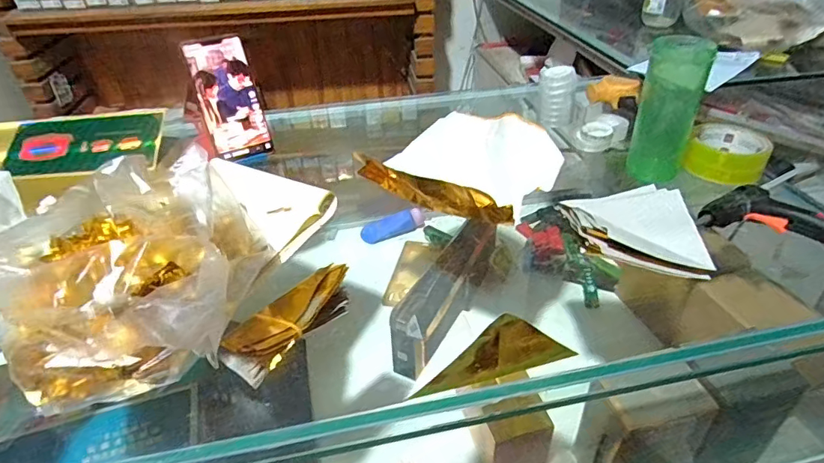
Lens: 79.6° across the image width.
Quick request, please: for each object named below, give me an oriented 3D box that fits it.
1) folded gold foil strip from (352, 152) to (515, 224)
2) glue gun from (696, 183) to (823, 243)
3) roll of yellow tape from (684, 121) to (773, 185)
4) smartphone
[{"bbox_3d":[0.011,-0.049,0.541,0.213,0.048,0.026,28,46,33],"label":"folded gold foil strip"},{"bbox_3d":[0.364,-0.022,0.506,0.127,0.027,0.069,11,39,17],"label":"glue gun"},{"bbox_3d":[0.388,-0.096,0.610,0.084,0.040,0.084,22,43,28],"label":"roll of yellow tape"},{"bbox_3d":[-0.230,-0.167,0.626,0.074,0.149,0.009,-22,18,-25],"label":"smartphone"}]

